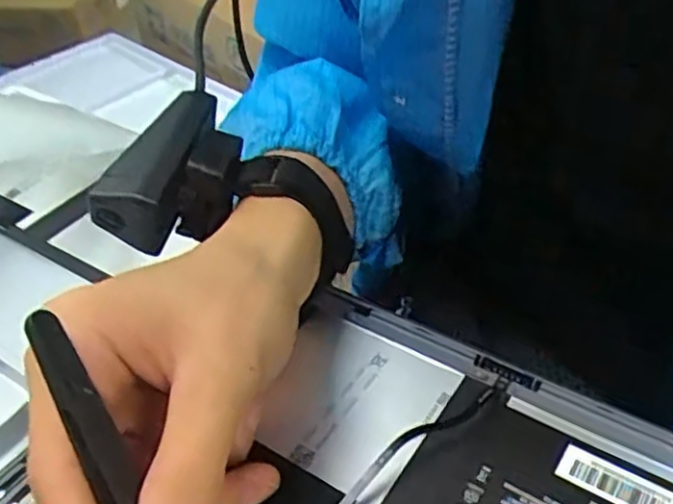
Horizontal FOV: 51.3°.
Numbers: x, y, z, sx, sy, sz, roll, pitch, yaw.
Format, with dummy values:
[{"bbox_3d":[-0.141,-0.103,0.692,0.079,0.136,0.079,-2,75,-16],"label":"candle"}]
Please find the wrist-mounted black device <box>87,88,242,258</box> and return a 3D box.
[{"bbox_3d":[-0.066,-0.033,0.291,0.044,0.032,0.067,8,44,14],"label":"wrist-mounted black device"}]

